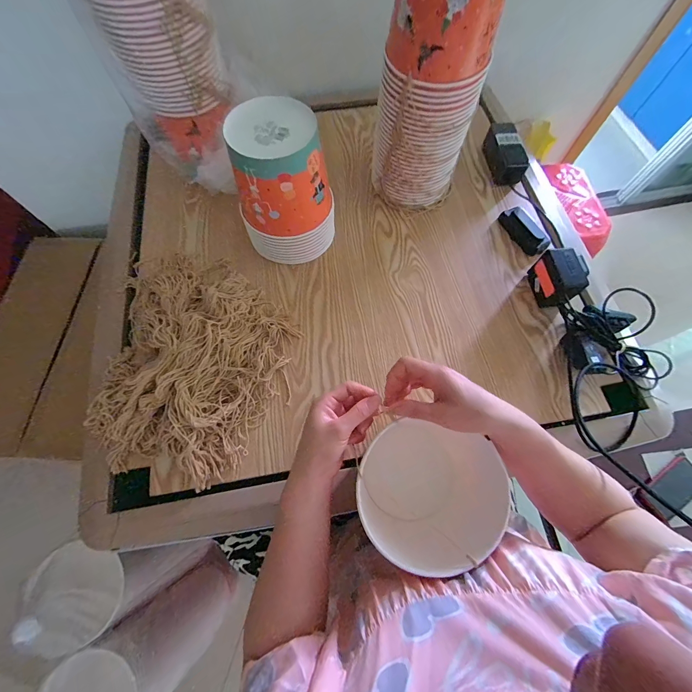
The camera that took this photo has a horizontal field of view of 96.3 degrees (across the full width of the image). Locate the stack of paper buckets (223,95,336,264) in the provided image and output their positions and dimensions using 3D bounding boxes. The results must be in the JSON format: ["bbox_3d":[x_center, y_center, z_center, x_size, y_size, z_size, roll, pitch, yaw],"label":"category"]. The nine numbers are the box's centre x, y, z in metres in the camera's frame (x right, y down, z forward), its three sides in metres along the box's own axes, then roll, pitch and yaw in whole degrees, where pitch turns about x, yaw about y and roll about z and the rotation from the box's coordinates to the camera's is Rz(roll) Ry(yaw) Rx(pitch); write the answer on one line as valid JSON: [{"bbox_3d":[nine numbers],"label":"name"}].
[{"bbox_3d":[-0.096,-0.264,0.522,0.146,0.208,0.142,2,68,-1],"label":"stack of paper buckets"}]

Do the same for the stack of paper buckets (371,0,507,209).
[{"bbox_3d":[0.136,-0.414,0.506,0.161,0.356,0.135,10,68,3],"label":"stack of paper buckets"}]

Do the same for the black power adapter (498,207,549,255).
[{"bbox_3d":[0.348,-0.228,0.606,0.041,0.034,0.112,-23,70,-10],"label":"black power adapter"}]

